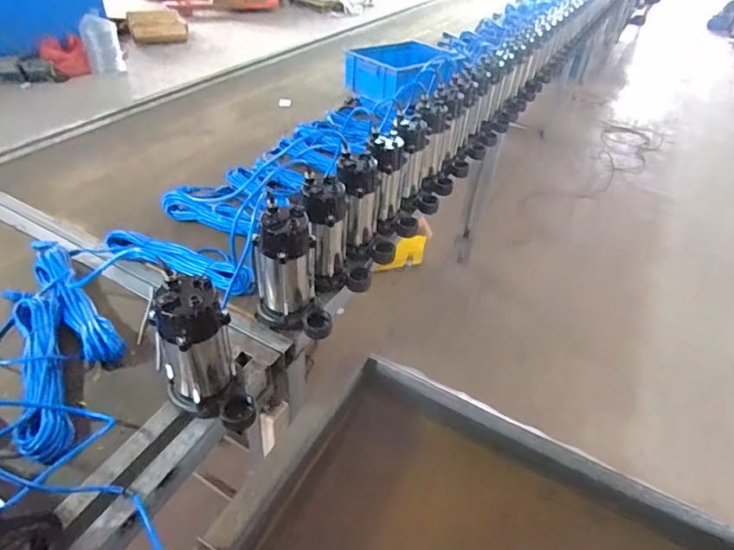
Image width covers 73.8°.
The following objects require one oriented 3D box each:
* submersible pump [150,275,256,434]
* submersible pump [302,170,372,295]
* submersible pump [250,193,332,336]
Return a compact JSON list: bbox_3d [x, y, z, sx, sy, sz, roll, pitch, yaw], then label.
[{"bbox_3d":[-0.257,0.131,0.764,0.121,0.229,0.129,-12,44,-20],"label":"submersible pump"},{"bbox_3d":[-0.063,-0.081,1.041,0.144,0.233,0.124,-4,41,-11],"label":"submersible pump"},{"bbox_3d":[-0.142,0.003,0.924,0.117,0.234,0.130,-13,44,-21],"label":"submersible pump"}]

